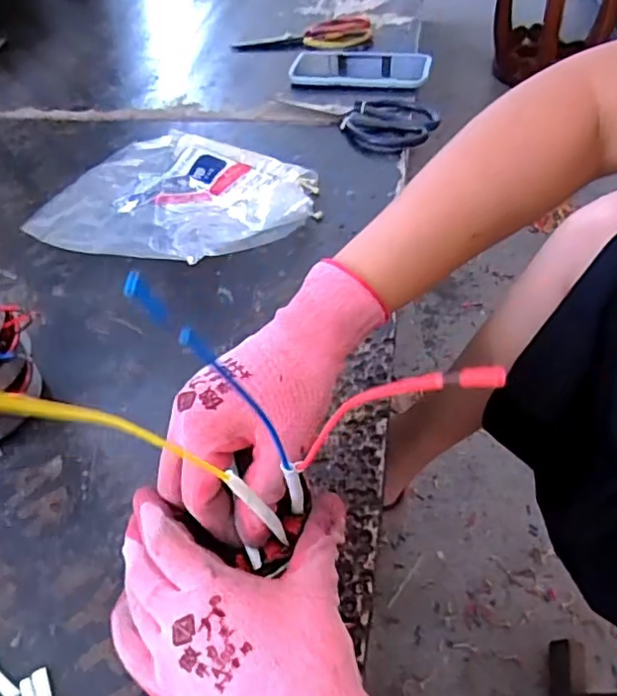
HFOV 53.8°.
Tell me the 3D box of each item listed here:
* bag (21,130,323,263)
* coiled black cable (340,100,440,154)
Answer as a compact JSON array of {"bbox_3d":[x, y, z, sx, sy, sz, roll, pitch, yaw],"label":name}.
[{"bbox_3d":[-0.124,-0.155,0.572,0.252,0.055,0.201,24,54,25],"label":"bag"},{"bbox_3d":[0.085,-0.242,0.654,0.096,0.009,0.102,-3,47,4],"label":"coiled black cable"}]

